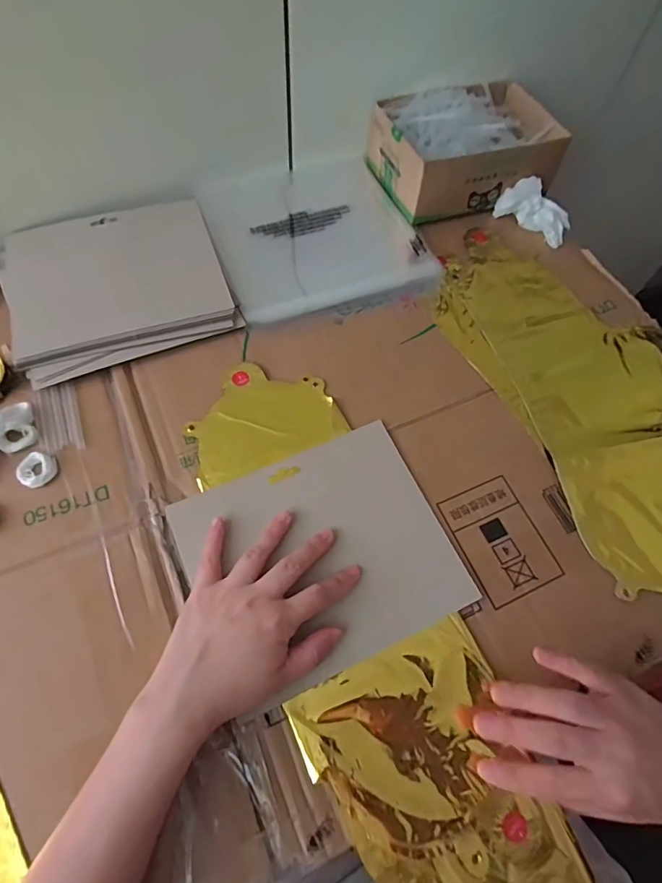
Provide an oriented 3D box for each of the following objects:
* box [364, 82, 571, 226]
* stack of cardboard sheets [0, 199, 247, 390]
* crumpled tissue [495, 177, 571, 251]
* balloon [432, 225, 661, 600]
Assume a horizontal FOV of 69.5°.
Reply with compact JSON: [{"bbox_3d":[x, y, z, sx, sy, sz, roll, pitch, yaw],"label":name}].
[{"bbox_3d":[0.157,-0.340,0.550,0.196,0.073,0.148,-20,66,-12],"label":"box"},{"bbox_3d":[-0.207,-0.154,0.464,0.199,0.018,0.176,-21,66,-13],"label":"stack of cardboard sheets"},{"bbox_3d":[0.226,-0.256,0.525,0.081,0.036,0.039,31,66,12],"label":"crumpled tissue"},{"bbox_3d":[0.253,-0.048,0.437,0.204,0.010,0.419,-22,66,-13],"label":"balloon"}]

